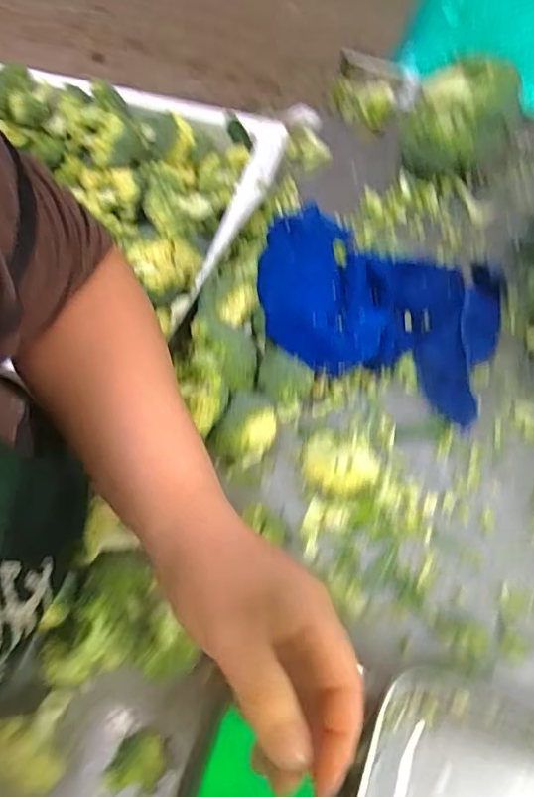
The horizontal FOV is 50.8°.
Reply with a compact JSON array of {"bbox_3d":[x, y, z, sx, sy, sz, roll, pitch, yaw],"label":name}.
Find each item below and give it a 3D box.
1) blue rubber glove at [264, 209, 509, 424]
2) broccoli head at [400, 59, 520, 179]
[{"bbox_3d":[0.106,-0.094,0.522,0.231,0.069,0.189,14,67,6],"label":"blue rubber glove"},{"bbox_3d":[0.203,-0.292,0.593,0.108,0.092,0.115,16,67,6],"label":"broccoli head"}]

